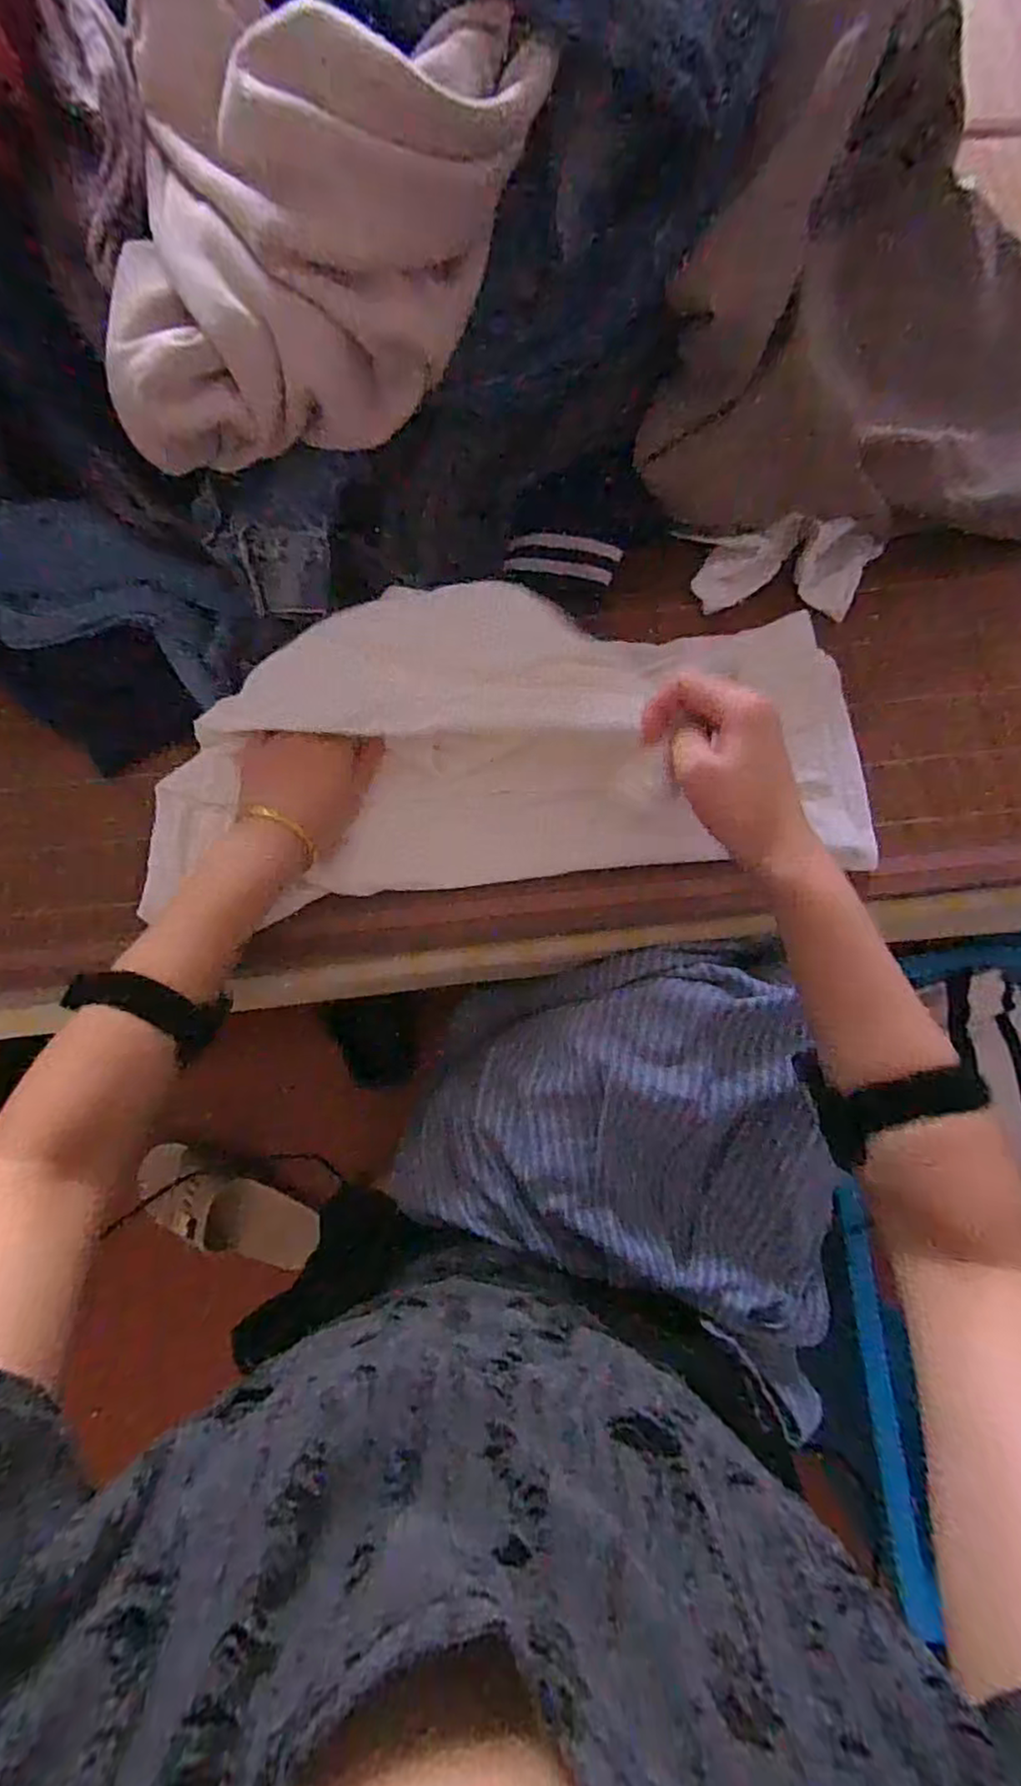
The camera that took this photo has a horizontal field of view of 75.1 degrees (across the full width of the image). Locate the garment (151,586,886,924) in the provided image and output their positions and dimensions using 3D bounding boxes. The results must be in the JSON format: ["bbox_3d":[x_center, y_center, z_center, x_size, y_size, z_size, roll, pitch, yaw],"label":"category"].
[{"bbox_3d":[-0.001,-0.118,0.500,0.514,0.056,0.217,-5,89,-4],"label":"garment"}]

